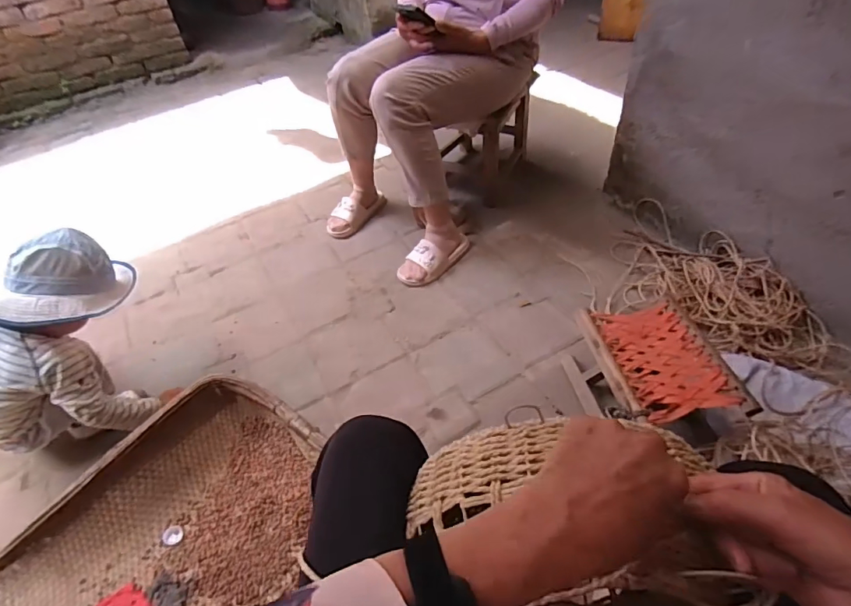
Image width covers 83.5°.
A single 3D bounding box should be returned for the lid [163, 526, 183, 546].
[{"bbox_3d":[-0.476,0.438,0.897,0.036,0.006,0.033,-4,45,4],"label":"lid"}]

